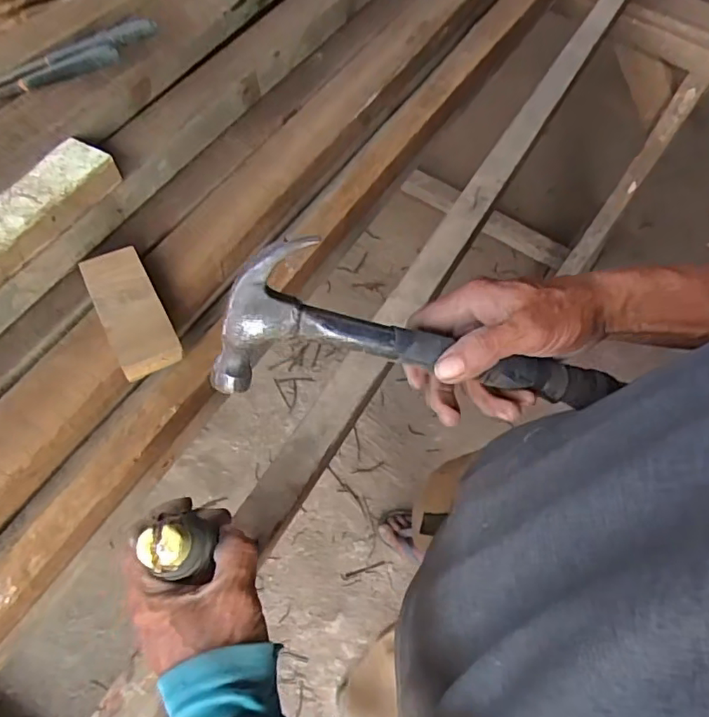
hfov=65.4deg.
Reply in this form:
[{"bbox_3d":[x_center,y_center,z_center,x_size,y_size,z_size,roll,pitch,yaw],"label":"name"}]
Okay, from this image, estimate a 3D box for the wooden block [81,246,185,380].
[{"bbox_3d":[-0.194,-0.043,0.480,0.051,0.030,0.112,-24,64,-17],"label":"wooden block"}]

